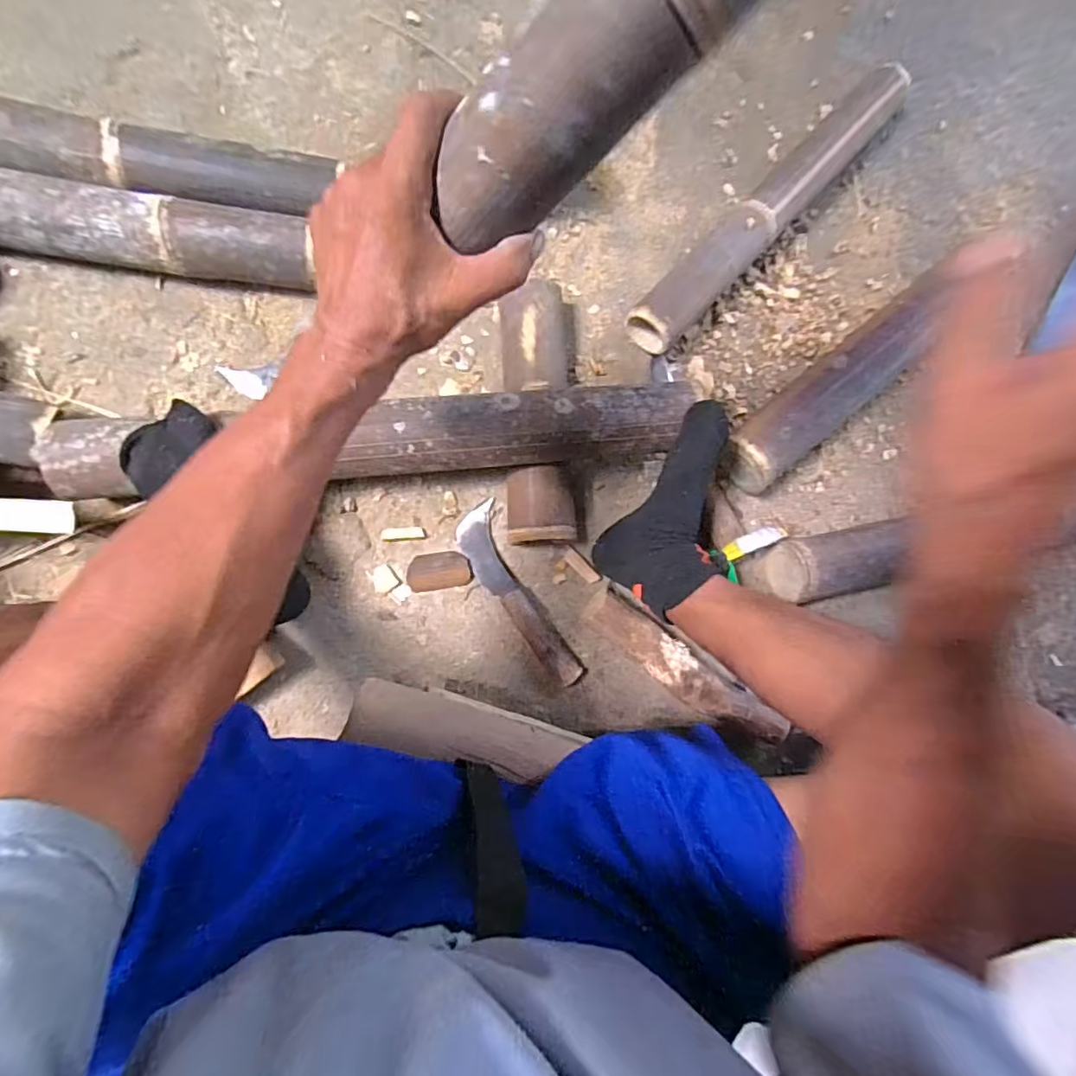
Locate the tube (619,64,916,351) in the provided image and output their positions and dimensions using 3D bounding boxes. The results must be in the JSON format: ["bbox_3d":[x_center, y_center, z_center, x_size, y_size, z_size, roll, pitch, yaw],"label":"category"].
[{"bbox_3d":[0.312,-0.443,0.724,0.071,0.080,0.522,44,81,-6],"label":"tube"}]

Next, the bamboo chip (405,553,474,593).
[{"bbox_3d":[-0.118,0.040,0.662,0.076,0.013,0.044,-8,89,-11],"label":"bamboo chip"}]

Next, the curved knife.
[{"bbox_3d":[-0.025,0.071,0.663,0.059,0.046,0.233,-28,94,-8],"label":"curved knife"}]

